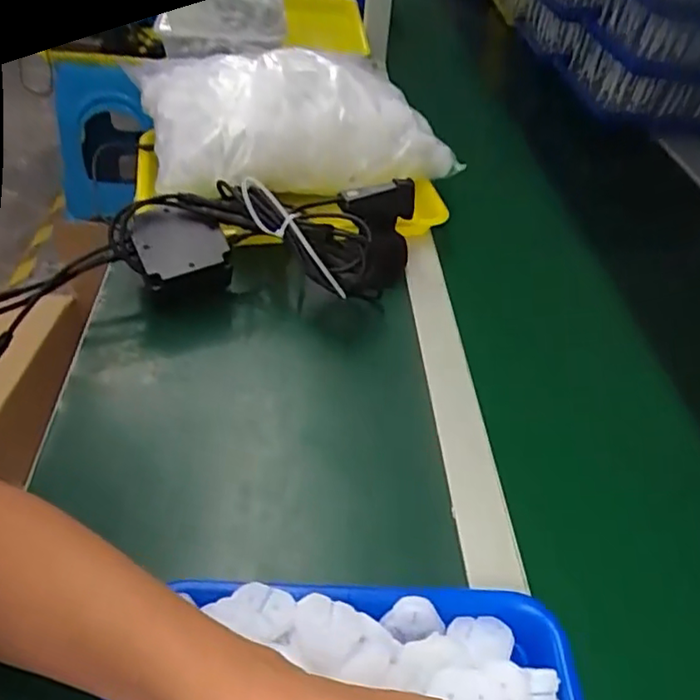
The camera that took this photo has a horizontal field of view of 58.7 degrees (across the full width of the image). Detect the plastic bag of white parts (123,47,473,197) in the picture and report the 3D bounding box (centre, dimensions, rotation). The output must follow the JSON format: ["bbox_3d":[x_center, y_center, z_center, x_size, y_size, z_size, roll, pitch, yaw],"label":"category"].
[{"bbox_3d":[-0.080,-0.280,0.736,0.334,0.098,0.264,-17,47,-23],"label":"plastic bag of white parts"}]

